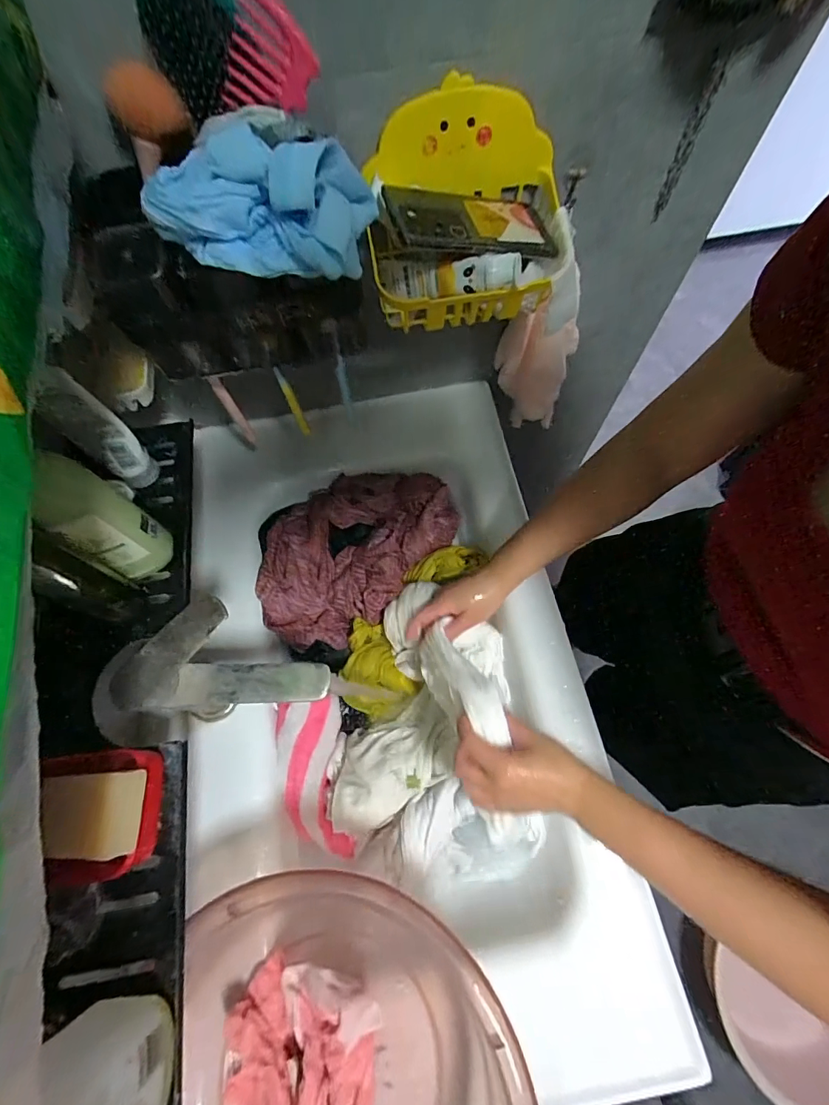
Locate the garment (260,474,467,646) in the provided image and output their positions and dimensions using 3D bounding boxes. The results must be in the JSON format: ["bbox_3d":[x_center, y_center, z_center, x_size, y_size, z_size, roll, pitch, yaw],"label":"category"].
[{"bbox_3d":[-0.080,-0.012,0.619,0.183,0.073,0.320,42,75,17],"label":"garment"}]

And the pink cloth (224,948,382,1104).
[{"bbox_3d":[-0.100,0.432,0.375,0.139,0.067,0.118,-2,67,1],"label":"pink cloth"}]

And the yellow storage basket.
[{"bbox_3d":[0.054,-0.312,0.416,0.192,0.145,0.122,-13,68,-3],"label":"yellow storage basket"}]

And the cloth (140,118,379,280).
[{"bbox_3d":[-0.111,-0.261,0.318,0.148,0.067,0.075,8,68,5],"label":"cloth"}]

